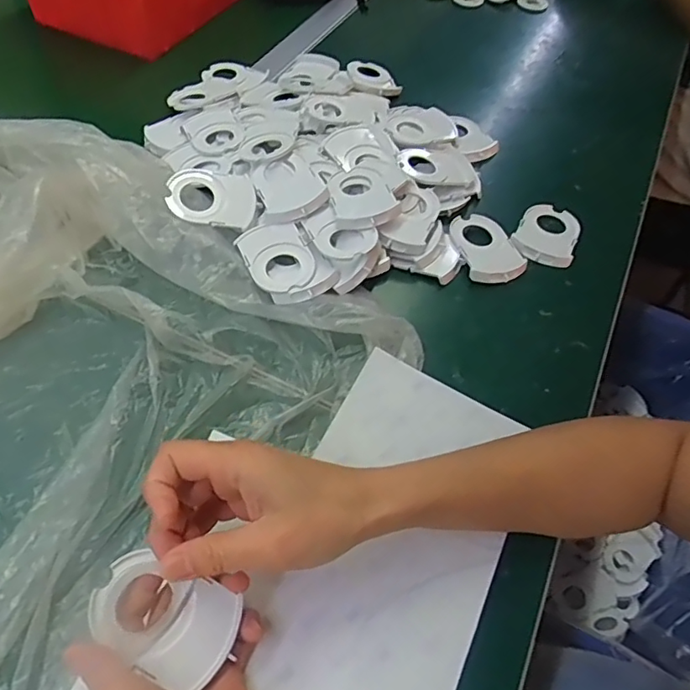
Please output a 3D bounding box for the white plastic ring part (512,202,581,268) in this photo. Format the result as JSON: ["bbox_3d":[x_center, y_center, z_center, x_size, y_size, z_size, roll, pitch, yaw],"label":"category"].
[{"bbox_3d":[0.193,-0.108,0.538,0.057,0.017,0.073,17,55,8],"label":"white plastic ring part"}]

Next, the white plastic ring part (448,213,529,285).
[{"bbox_3d":[0.131,-0.090,0.517,0.055,0.014,0.078,-12,56,-12],"label":"white plastic ring part"}]

